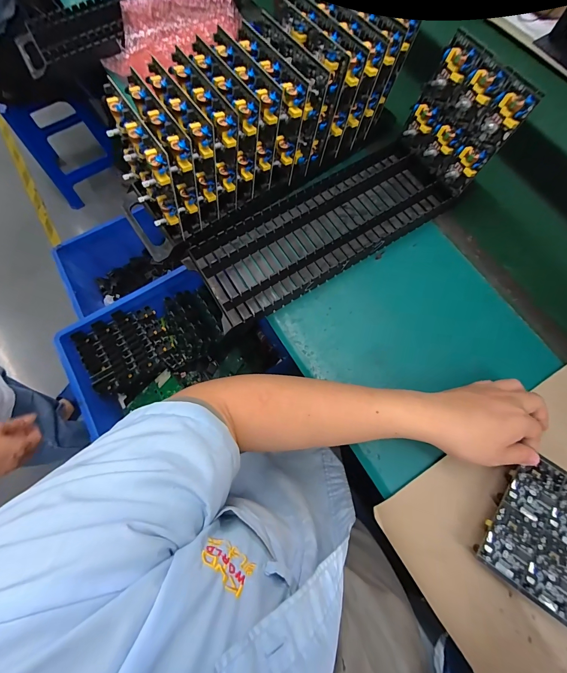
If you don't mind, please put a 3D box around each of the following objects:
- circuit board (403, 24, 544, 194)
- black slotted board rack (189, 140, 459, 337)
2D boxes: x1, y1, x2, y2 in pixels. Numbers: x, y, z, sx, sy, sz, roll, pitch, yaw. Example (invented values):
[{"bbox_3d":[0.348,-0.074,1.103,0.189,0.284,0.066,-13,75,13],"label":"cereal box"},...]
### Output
[{"bbox_3d":[0.236,-0.287,0.418,0.025,0.151,0.135,-28,74,-25],"label":"circuit board"},{"bbox_3d":[0.059,-0.161,0.459,0.387,0.033,0.138,-31,75,-8],"label":"black slotted board rack"}]

